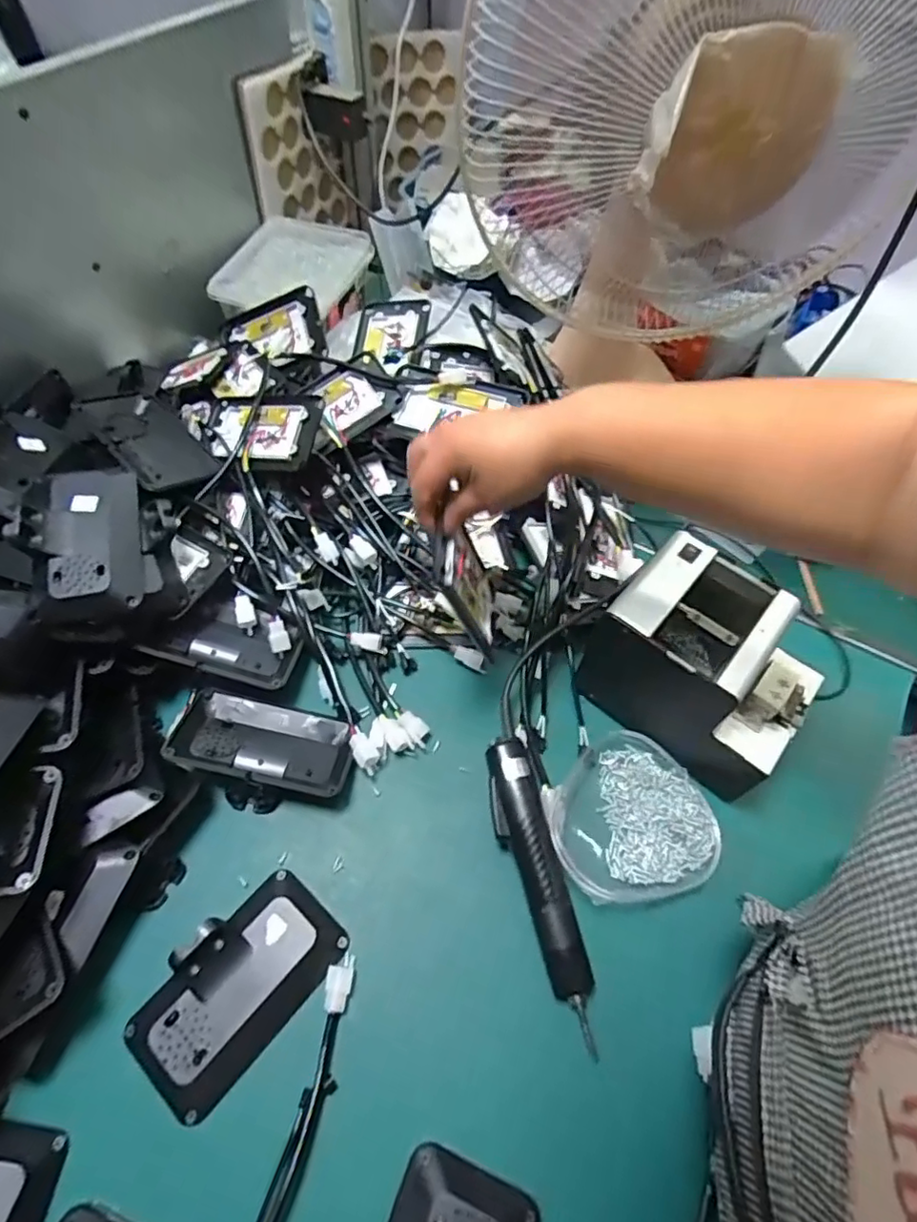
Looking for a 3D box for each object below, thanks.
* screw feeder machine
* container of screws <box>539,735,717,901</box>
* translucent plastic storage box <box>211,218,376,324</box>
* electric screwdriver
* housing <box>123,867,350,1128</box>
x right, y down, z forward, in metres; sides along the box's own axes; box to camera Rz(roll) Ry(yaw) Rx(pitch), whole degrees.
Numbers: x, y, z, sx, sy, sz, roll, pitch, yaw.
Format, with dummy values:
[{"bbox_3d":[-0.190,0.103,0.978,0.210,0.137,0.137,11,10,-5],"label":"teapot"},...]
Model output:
[{"bbox_3d":[0.226,0.047,0.543,0.174,0.135,0.127,37,64,19],"label":"screw feeder machine"},{"bbox_3d":[0.148,0.183,0.535,0.146,0.039,0.137,1,58,-1],"label":"container of screws"},{"bbox_3d":[-0.222,-0.461,0.805,0.168,0.032,0.192,18,59,9],"label":"translucent plastic storage box"},{"bbox_3d":[0.064,0.222,0.497,0.047,0.055,0.225,-9,59,-8],"label":"electric screwdriver"},{"bbox_3d":[-0.166,0.282,0.449,0.091,0.044,0.152,36,64,19],"label":"housing"}]

